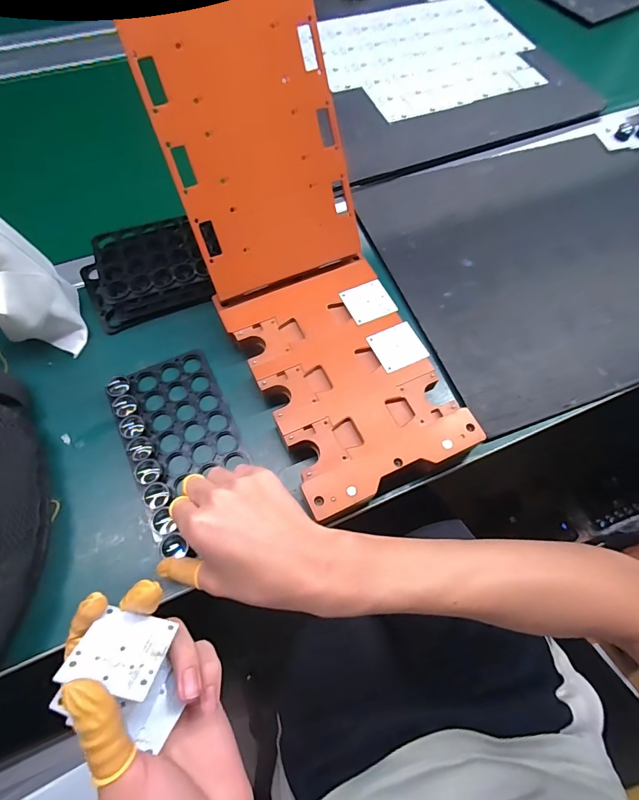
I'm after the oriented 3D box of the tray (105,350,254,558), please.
[{"bbox_3d":[-0.125,0.037,0.382,0.098,0.023,0.181,-23,68,-12],"label":"tray"}]

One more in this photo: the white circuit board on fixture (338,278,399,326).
[{"bbox_3d":[0.051,-0.103,0.427,0.047,0.004,0.044,-23,68,-12],"label":"white circuit board on fixture"}]

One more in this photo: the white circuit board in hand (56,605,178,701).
[{"bbox_3d":[-0.104,0.132,0.218,0.042,0.045,0.004,15,109,-2],"label":"white circuit board in hand"}]

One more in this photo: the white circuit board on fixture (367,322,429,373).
[{"bbox_3d":[0.077,-0.053,0.405,0.047,0.006,0.045,-22,68,-12],"label":"white circuit board on fixture"}]

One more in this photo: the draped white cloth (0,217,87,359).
[{"bbox_3d":[-0.288,-0.103,0.384,0.085,0.117,0.094,-29,69,-14],"label":"draped white cloth"}]

